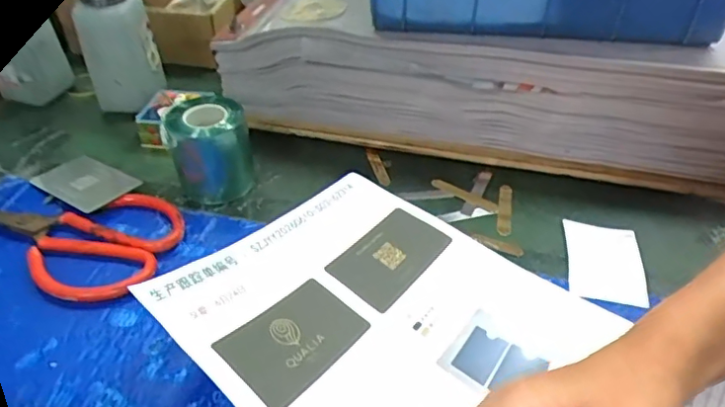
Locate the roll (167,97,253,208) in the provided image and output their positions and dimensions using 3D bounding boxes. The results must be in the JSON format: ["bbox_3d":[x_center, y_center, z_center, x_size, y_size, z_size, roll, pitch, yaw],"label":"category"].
[{"bbox_3d":[-0.119,-0.044,0.440,0.054,0.070,0.054,1,41,-1],"label":"roll"}]

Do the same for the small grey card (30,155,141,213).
[{"bbox_3d":[-0.226,-0.018,0.452,0.085,0.006,0.049,23,46,29],"label":"small grey card"}]

